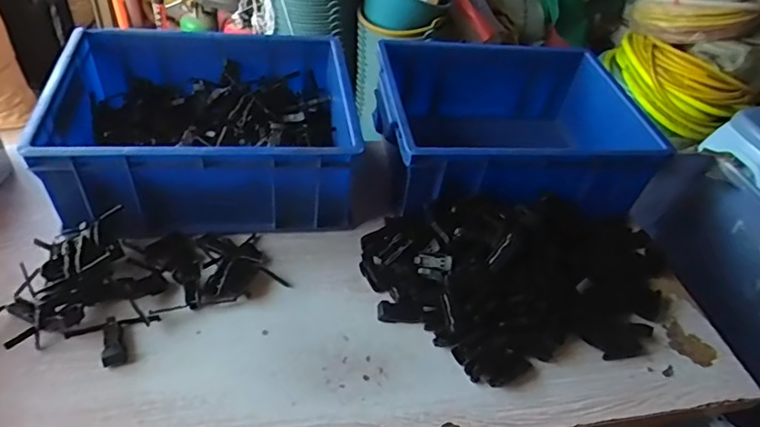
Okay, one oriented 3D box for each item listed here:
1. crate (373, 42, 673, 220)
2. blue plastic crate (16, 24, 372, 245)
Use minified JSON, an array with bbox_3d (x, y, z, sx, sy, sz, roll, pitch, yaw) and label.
[{"bbox_3d":[0.167,-0.106,0.750,0.336,0.166,0.259,1,44,-10],"label":"crate"},{"bbox_3d":[-0.210,-0.108,0.666,0.338,0.123,0.264,-3,45,-14],"label":"blue plastic crate"}]

